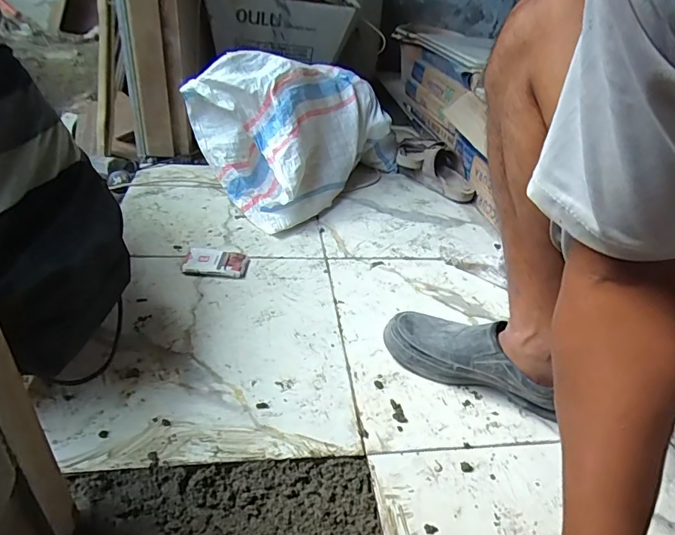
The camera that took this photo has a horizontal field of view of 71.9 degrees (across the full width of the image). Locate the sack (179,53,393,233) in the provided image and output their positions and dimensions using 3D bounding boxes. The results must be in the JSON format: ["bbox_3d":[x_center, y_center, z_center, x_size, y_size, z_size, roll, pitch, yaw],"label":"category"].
[{"bbox_3d":[-0.088,-0.312,1.034,0.282,0.270,0.432,27,40,27],"label":"sack"}]

